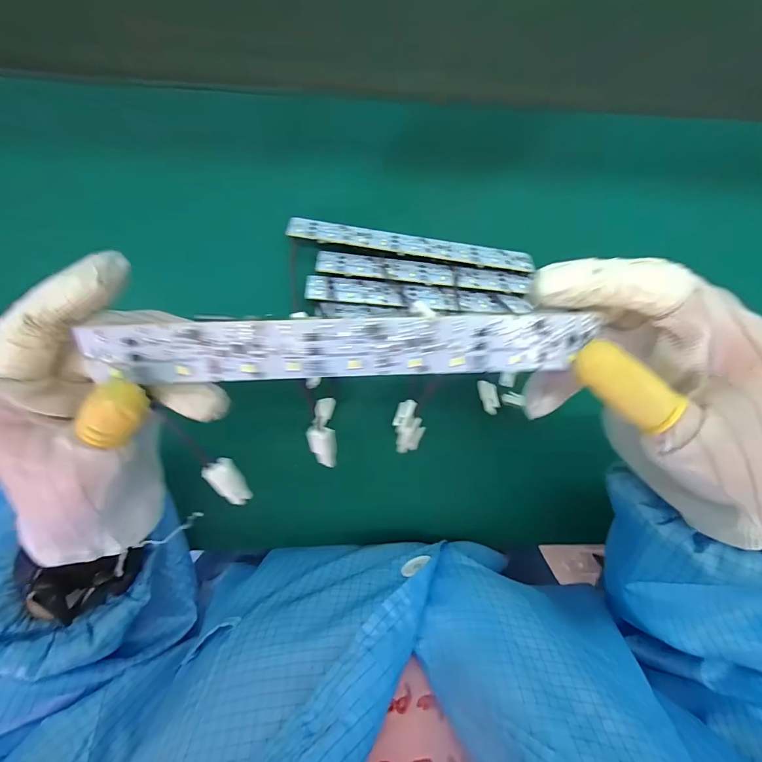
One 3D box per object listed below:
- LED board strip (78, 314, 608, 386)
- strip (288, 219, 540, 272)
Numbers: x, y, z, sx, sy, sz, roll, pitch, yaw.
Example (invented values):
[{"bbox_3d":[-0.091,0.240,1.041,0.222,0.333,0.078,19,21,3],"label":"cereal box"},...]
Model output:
[{"bbox_3d":[-0.012,-0.012,0.157,0.183,0.004,0.024,-2,119,-5],"label":"LED board strip"},{"bbox_3d":[0.025,-0.109,0.327,0.192,0.006,0.025,7,54,-3],"label":"strip"}]

